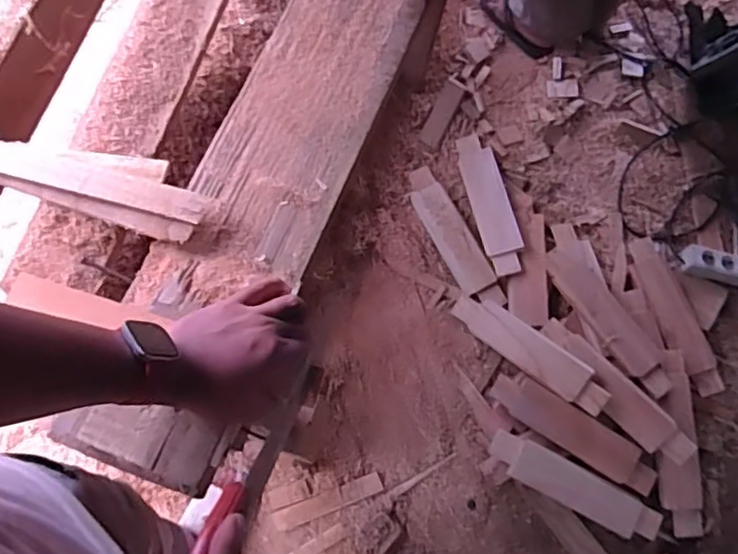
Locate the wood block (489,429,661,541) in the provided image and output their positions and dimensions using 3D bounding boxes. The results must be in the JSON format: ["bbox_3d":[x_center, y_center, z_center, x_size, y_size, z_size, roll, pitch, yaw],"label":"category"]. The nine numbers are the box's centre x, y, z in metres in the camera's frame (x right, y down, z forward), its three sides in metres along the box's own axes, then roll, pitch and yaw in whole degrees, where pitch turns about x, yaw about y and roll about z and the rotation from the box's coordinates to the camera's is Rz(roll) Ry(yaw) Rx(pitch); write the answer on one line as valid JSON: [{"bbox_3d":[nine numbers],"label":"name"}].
[{"bbox_3d":[0.397,0.412,1.203,0.338,0.029,0.080,28,76,6],"label":"wood block"}]

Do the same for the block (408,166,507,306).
[{"bbox_3d":[0.186,-0.087,1.352,0.079,0.050,0.345,-28,77,-9],"label":"block"}]

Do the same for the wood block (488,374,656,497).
[{"bbox_3d":[0.407,0.311,1.232,0.348,0.046,0.082,34,76,8],"label":"wood block"}]

